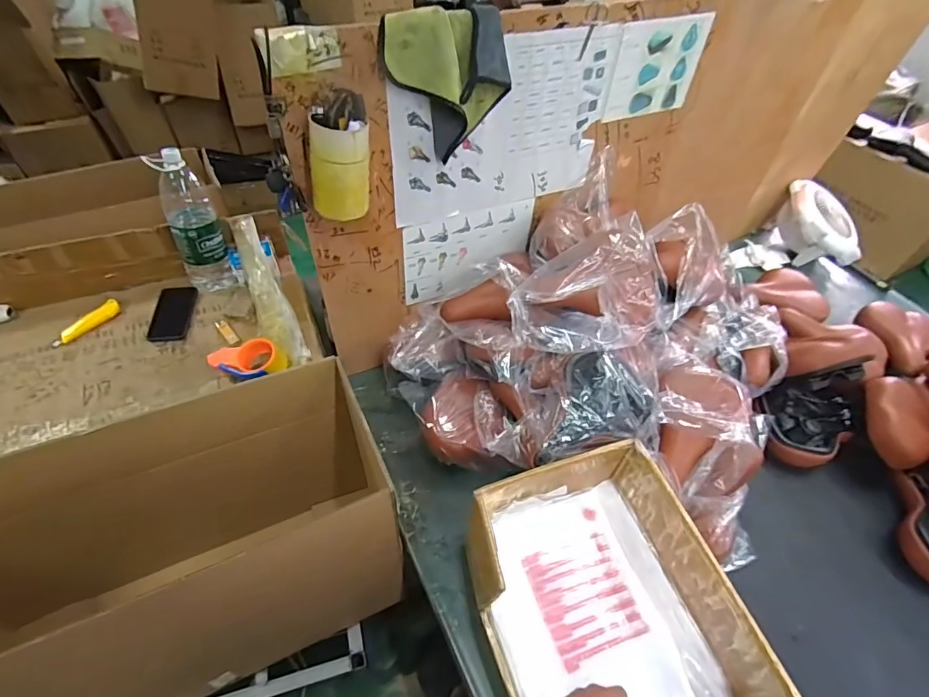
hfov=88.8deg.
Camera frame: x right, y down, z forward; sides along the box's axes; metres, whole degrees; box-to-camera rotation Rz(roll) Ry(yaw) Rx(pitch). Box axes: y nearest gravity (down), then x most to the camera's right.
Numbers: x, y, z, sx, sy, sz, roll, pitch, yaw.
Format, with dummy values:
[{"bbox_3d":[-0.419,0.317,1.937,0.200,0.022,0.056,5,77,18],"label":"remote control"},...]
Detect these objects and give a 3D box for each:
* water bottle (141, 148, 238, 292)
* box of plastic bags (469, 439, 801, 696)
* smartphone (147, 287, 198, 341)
[{"bbox_3d":[-0.603,-0.269,1.059,0.103,0.299,0.092,-24,55,-21],"label":"water bottle"},{"bbox_3d":[0.203,0.390,0.698,0.311,0.185,0.420,-14,52,-14],"label":"box of plastic bags"},{"bbox_3d":[-0.662,-0.081,1.081,0.081,0.014,0.162,-4,50,-6],"label":"smartphone"}]

